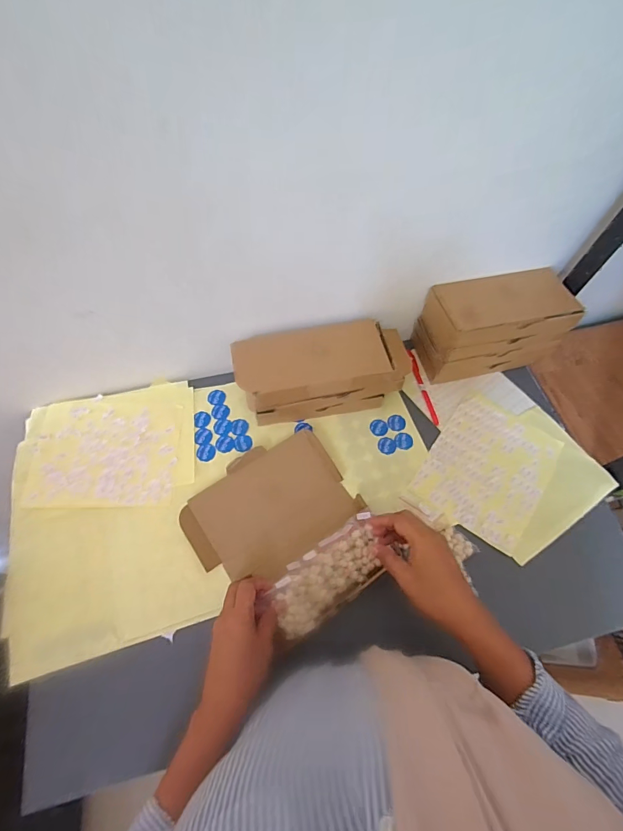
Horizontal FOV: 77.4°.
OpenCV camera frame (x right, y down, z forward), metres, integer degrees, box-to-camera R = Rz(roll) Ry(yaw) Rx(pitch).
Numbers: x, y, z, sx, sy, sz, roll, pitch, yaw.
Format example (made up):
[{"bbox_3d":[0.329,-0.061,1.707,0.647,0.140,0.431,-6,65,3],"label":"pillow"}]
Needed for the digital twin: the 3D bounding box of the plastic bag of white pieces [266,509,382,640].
[{"bbox_3d":[0.023,0.195,0.486,0.166,0.019,0.070,-37,70,-25],"label":"plastic bag of white pieces"}]

